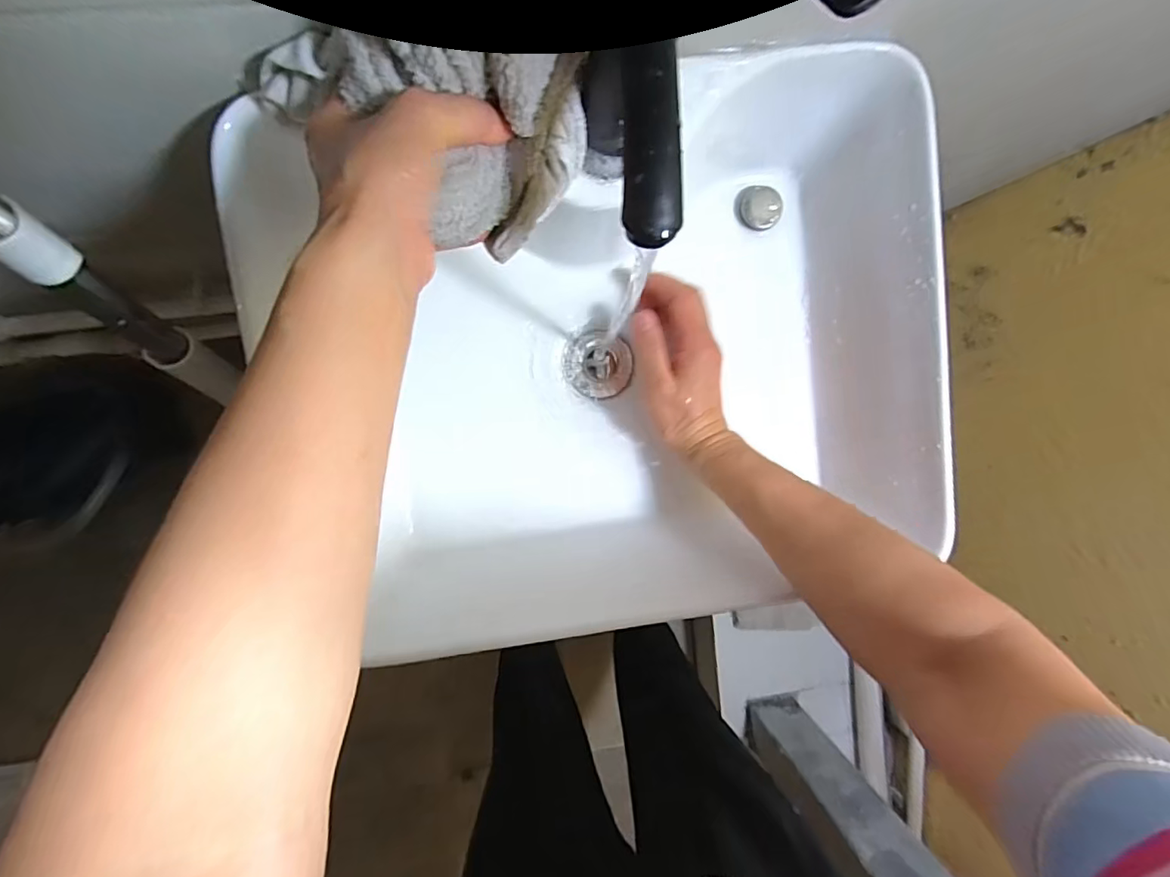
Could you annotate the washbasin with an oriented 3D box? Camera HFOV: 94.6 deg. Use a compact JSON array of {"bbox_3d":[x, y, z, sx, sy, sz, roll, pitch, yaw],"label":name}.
[{"bbox_3d":[0.021,-0.070,0.434,0.451,0.156,0.360,-11,96,-6],"label":"washbasin"}]

